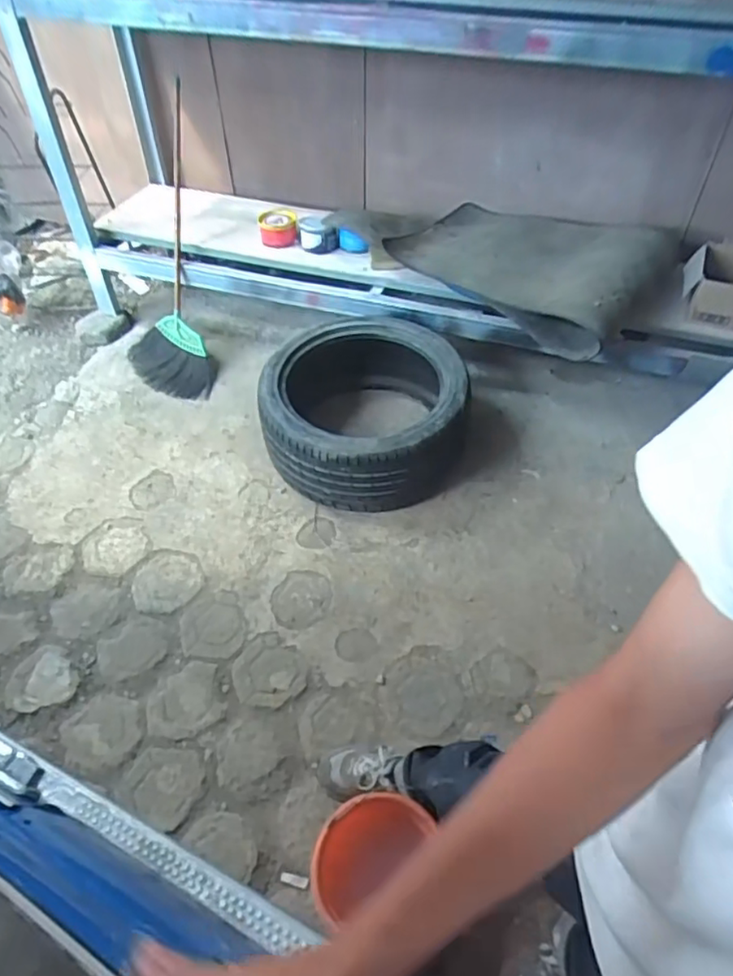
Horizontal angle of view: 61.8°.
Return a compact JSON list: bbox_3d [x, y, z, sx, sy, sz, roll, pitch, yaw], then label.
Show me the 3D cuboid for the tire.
[{"bbox_3d":[0.006,-0.237,1.926,0.588,0.287,0.637,-2,48,2],"label":"tire"}]

